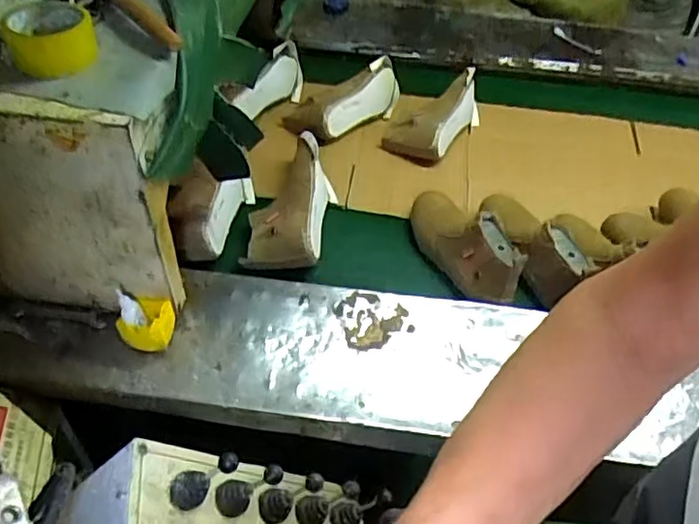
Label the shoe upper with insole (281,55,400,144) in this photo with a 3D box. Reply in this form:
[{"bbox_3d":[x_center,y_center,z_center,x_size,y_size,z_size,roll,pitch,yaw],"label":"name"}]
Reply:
[{"bbox_3d":[0.004,-0.349,1.309,0.278,0.095,0.122,-32,56,-28],"label":"shoe upper with insole"}]

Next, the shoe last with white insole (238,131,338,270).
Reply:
[{"bbox_3d":[-0.096,-0.106,1.092,0.135,0.094,0.284,10,60,7],"label":"shoe last with white insole"}]

